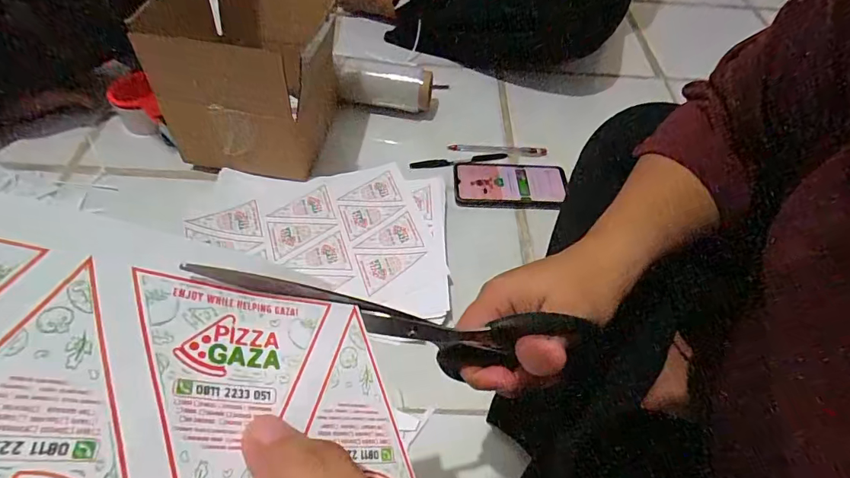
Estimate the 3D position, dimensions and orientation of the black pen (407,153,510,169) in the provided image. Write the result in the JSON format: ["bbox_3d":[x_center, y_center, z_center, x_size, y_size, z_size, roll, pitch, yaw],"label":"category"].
[{"bbox_3d":[0.052,-0.116,0.649,0.146,0.009,0.019,-8,54,-9],"label":"black pen"}]

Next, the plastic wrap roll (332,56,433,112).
[{"bbox_3d":[-0.064,-0.244,0.695,0.147,0.063,0.058,1,53,-2],"label":"plastic wrap roll"}]

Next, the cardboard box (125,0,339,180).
[{"bbox_3d":[-0.228,-0.222,0.590,0.171,0.196,0.194,4,53,0],"label":"cardboard box"}]

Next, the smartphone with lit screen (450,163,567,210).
[{"bbox_3d":[0.122,-0.079,0.627,0.158,0.015,0.081,2,58,0],"label":"smartphone with lit screen"}]

